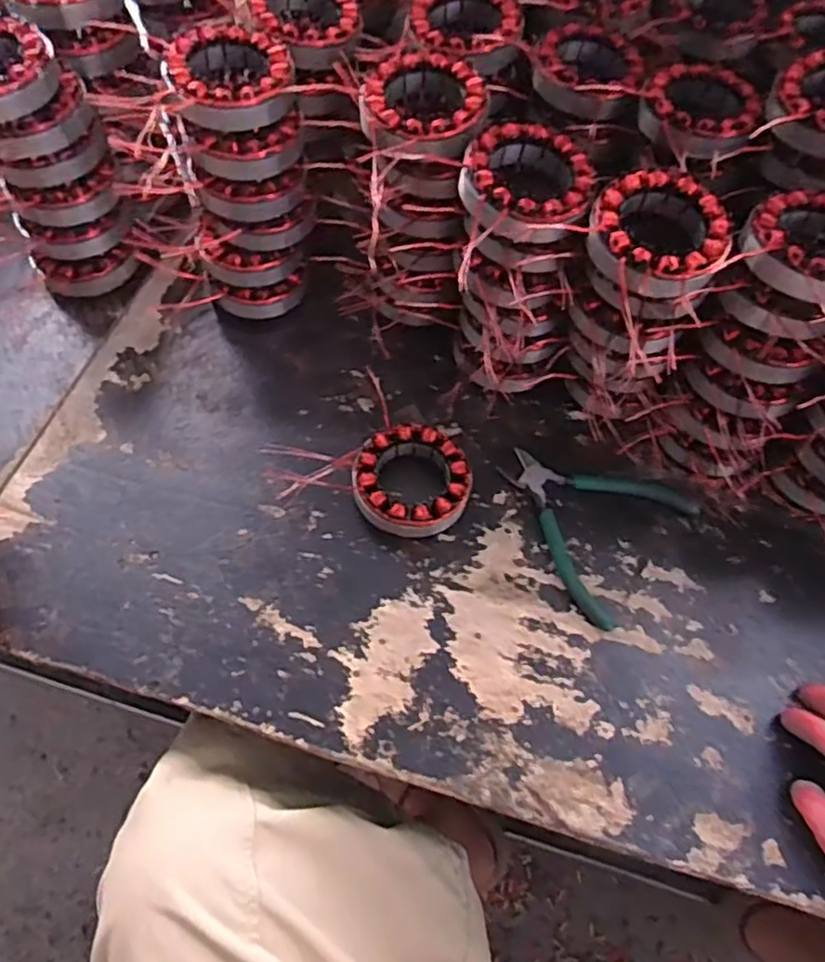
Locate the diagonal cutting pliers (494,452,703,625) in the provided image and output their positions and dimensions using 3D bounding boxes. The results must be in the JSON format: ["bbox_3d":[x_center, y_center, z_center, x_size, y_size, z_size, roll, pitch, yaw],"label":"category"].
[{"bbox_3d":[0.130,0.025,0.521,0.135,0.012,0.132,36,66,16],"label":"diagonal cutting pliers"}]

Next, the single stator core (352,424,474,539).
[{"bbox_3d":[0.001,0.000,0.515,0.089,0.031,0.085,1,62,-2],"label":"single stator core"}]

